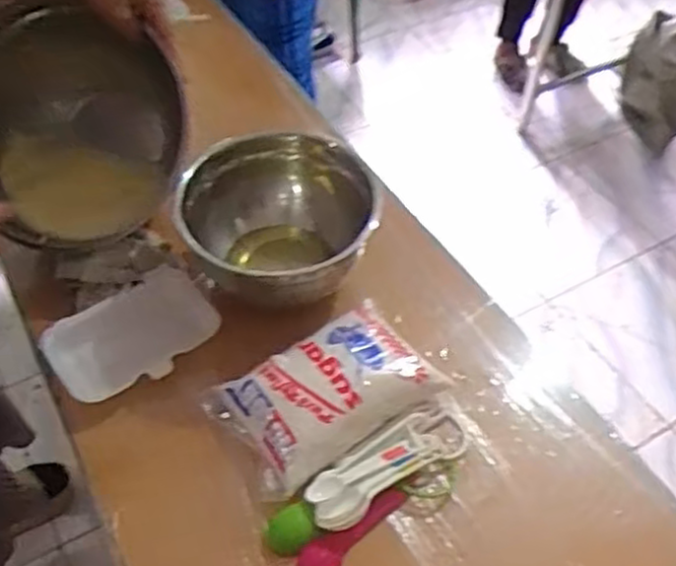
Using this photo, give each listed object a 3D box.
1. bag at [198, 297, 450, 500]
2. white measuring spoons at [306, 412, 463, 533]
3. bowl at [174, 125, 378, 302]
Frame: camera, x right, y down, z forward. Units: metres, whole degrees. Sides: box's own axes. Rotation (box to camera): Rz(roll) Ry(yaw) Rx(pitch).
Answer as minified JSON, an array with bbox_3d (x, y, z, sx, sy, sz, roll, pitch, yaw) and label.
[{"bbox_3d":[-0.009,0.104,0.729,0.202,0.051,0.133,-24,55,-22],"label":"bag"},{"bbox_3d":[0.045,0.169,0.699,0.164,0.020,0.056,-26,56,-23],"label":"white measuring spoons"},{"bbox_3d":[-0.066,-0.060,0.822,0.203,0.132,0.192,2,50,-2],"label":"bowl"}]

